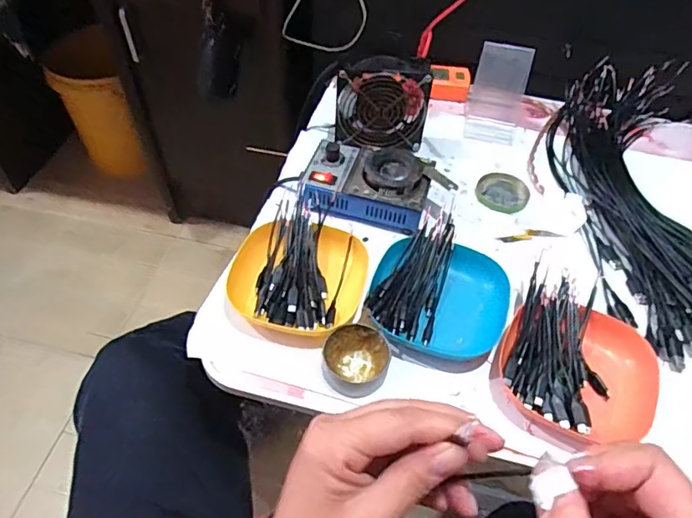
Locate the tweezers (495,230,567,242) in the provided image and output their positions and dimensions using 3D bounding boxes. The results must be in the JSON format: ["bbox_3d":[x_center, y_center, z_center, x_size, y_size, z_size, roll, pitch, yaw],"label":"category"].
[{"bbox_3d":[0.222,-0.030,0.631,0.082,0.004,0.016,-5,52,-7],"label":"tweezers"}]

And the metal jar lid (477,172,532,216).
[{"bbox_3d":[0.203,-0.088,0.677,0.065,0.009,0.060,1,52,-1],"label":"metal jar lid"}]

